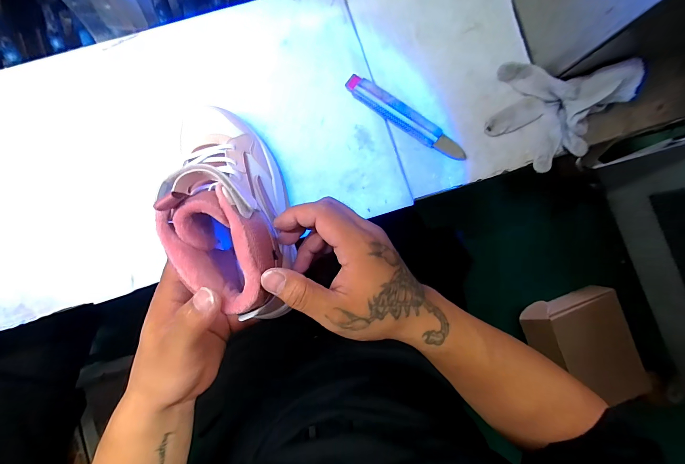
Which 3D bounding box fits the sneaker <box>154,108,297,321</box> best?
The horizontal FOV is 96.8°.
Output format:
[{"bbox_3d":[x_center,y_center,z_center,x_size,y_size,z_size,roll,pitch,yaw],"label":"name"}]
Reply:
[{"bbox_3d":[-0.097,-0.026,0.274,0.077,0.113,0.207,-13,53,-2],"label":"sneaker"}]

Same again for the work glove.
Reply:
[{"bbox_3d":[0.263,-0.138,0.360,0.166,0.038,0.117,0,89,-2],"label":"work glove"}]

